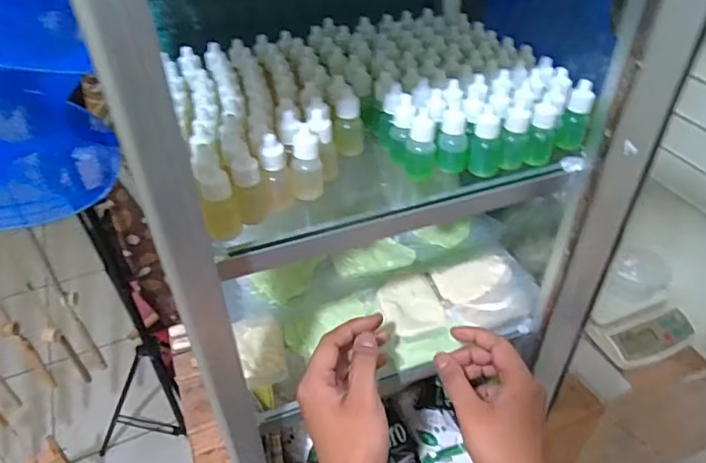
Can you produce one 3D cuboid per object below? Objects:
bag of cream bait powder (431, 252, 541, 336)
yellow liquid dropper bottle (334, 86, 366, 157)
[{"bbox_3d":[0.148,0.070,0.574,0.099,0.036,0.083,-12,44,-13],"label":"bag of cream bait powder"},{"bbox_3d":[-0.003,-0.088,0.428,0.024,0.049,0.027,1,42,0],"label":"yellow liquid dropper bottle"}]

